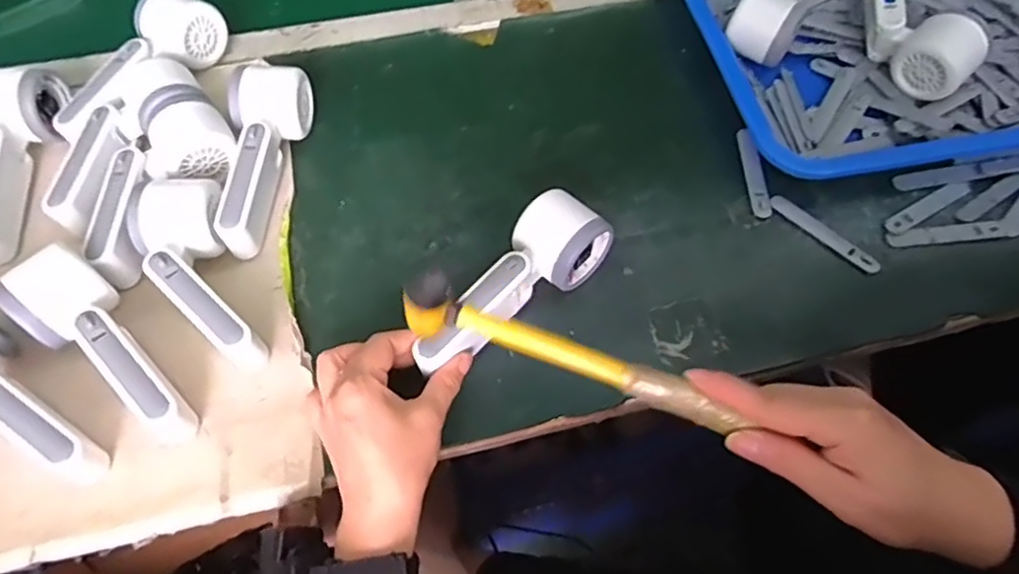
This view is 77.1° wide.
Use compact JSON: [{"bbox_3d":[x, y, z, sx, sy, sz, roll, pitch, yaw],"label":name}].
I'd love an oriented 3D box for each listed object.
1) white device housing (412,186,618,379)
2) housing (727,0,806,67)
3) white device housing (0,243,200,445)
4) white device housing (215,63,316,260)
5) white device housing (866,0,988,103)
[{"bbox_3d":[-0.002,-0.003,0.448,0.165,0.047,0.054,-40,67,-22],"label":"white device housing"},{"bbox_3d":[0.262,-0.275,0.607,0.052,0.049,0.162,30,64,17],"label":"housing"},{"bbox_3d":[-0.258,0.040,0.419,0.148,0.062,0.054,34,65,19],"label":"white device housing"},{"bbox_3d":[-0.193,-0.100,0.505,0.056,0.061,0.152,-3,59,-1],"label":"white device housing"},{"bbox_3d":[0.350,-0.231,0.566,0.056,0.066,0.154,-17,61,-9],"label":"white device housing"}]

